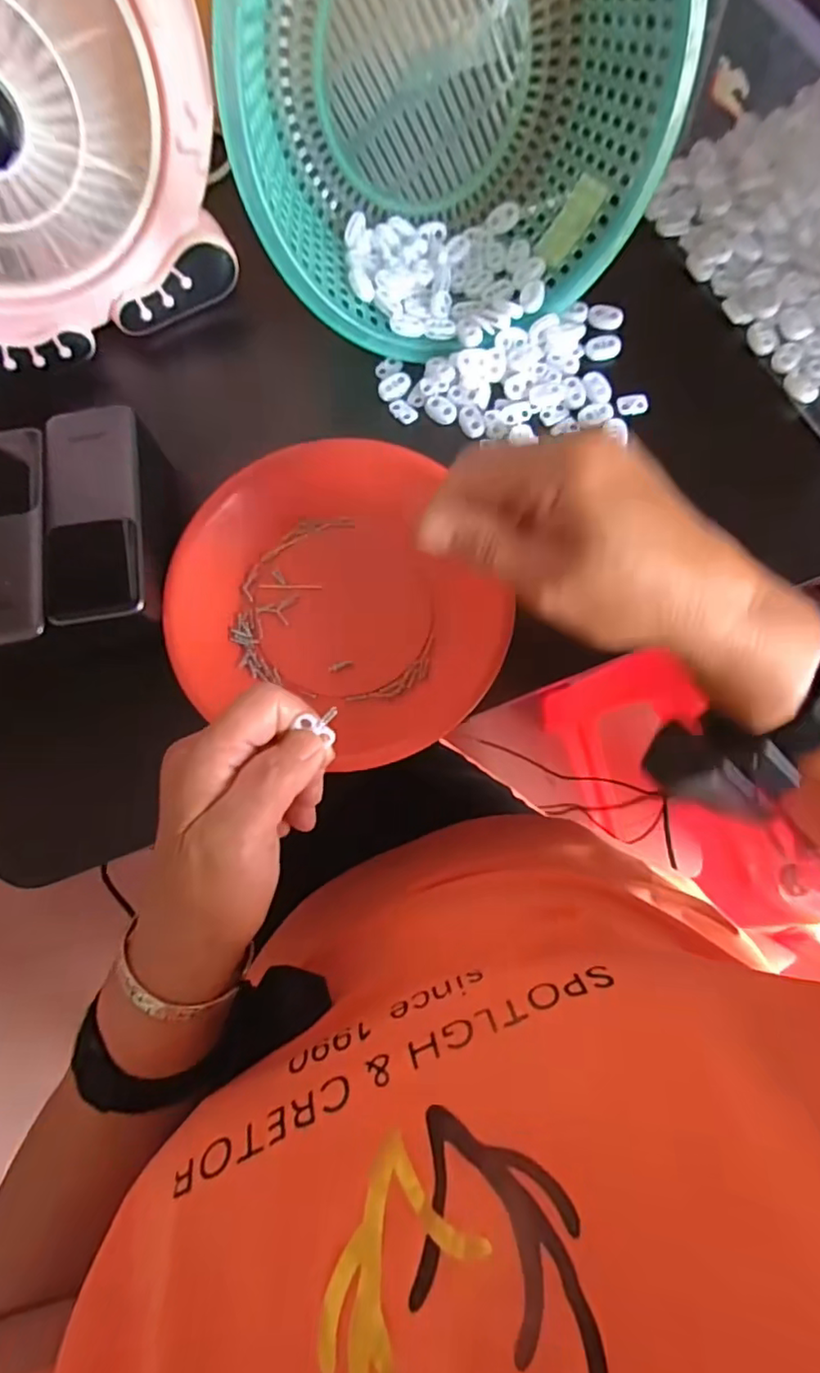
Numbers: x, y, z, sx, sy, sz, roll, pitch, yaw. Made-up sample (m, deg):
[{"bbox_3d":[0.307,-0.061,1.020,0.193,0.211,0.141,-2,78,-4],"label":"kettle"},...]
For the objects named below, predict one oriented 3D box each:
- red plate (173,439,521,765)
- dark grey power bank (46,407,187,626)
[{"bbox_3d":[-0.047,-0.048,0.357,0.178,0.025,0.195,-26,77,-5],"label":"red plate"},{"bbox_3d":[-0.173,-0.096,0.355,0.060,0.046,0.132,-11,76,-1],"label":"dark grey power bank"}]

